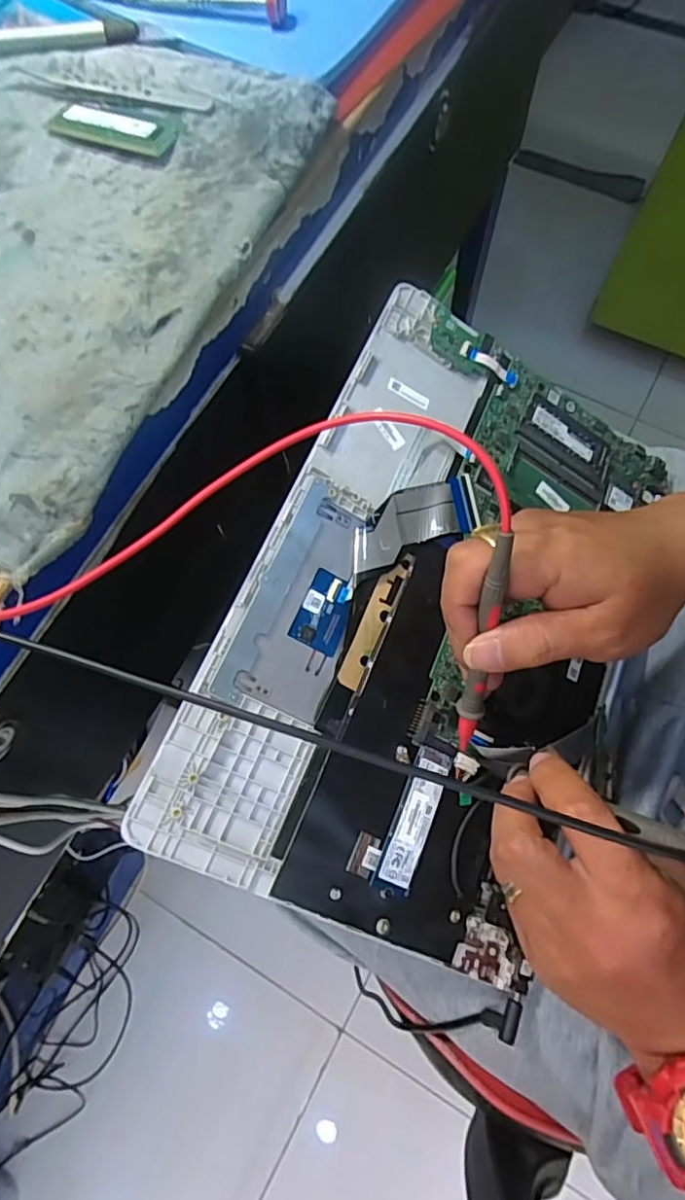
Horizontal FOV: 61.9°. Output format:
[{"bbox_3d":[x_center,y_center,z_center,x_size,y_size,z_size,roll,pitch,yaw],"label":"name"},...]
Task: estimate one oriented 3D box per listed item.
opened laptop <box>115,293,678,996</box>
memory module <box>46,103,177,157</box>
[{"bbox_3d":[0.063,0.003,0.324,0.220,0.021,0.345,27,73,-13],"label":"opened laptop"},{"bbox_3d":[-0.117,-0.241,0.291,0.067,0.004,0.022,21,73,9],"label":"memory module"}]

